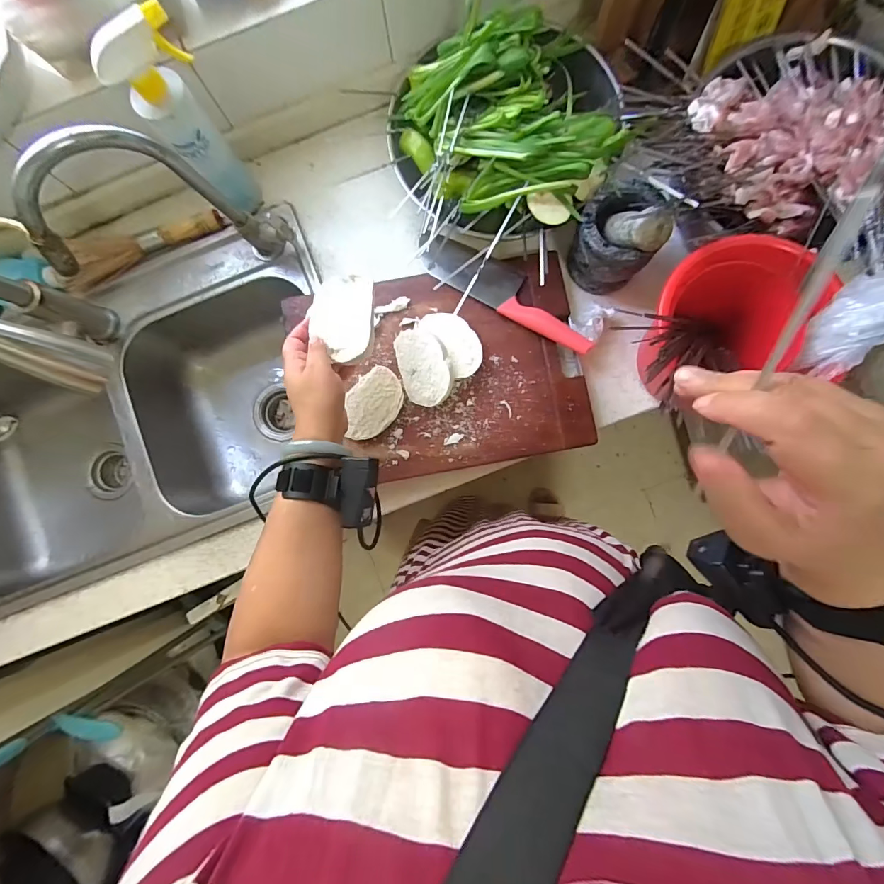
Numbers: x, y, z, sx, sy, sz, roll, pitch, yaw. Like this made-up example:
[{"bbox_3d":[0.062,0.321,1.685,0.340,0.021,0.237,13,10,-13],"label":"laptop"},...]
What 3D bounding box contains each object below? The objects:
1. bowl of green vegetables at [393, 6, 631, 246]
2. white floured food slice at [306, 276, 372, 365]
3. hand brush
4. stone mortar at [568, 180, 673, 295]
[{"bbox_3d":[0.090,-0.391,0.529,0.289,0.130,0.254,-16,84,2],"label":"bowl of green vegetables"},{"bbox_3d":[-0.114,-0.140,0.475,0.072,0.013,0.103,-2,85,3],"label":"white floured food slice"},{"bbox_3d":[-0.451,-0.293,0.619,0.250,0.064,0.040,-26,84,1],"label":"hand brush"},{"bbox_3d":[0.220,-0.267,0.551,0.087,0.108,0.102,15,86,5],"label":"stone mortar"}]

